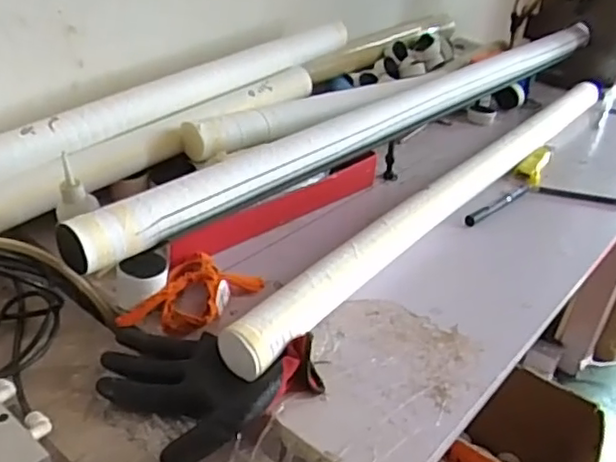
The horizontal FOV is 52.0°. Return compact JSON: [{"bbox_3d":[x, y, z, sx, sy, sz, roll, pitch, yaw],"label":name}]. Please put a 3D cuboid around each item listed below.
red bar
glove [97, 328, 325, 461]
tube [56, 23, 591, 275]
[{"bbox_3d":[-0.025,-0.029,0.793,0.016,0.054,0.343,30,40,33],"label":"red bar"},{"bbox_3d":[-0.086,0.138,0.555,0.196,0.043,0.126,1,33,-7],"label":"glove"},{"bbox_3d":[0.170,-0.191,0.913,0.056,0.044,1.149,28,39,31],"label":"tube"}]

